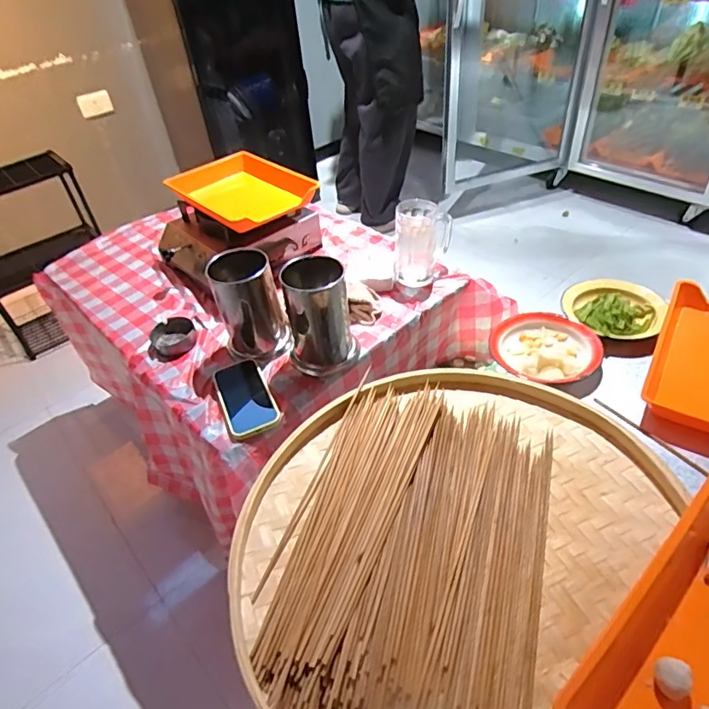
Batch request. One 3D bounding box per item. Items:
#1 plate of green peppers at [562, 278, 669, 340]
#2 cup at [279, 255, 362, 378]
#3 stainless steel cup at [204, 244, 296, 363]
[{"bbox_3d":[0.408,-0.073,0.803,0.145,0.031,0.127,19,48,26],"label":"plate of green peppers"},{"bbox_3d":[-0.059,-0.065,0.820,0.102,0.174,0.098,-4,42,3],"label":"cup"},{"bbox_3d":[-0.172,-0.081,0.843,0.101,0.165,0.106,-4,42,3],"label":"stainless steel cup"}]

